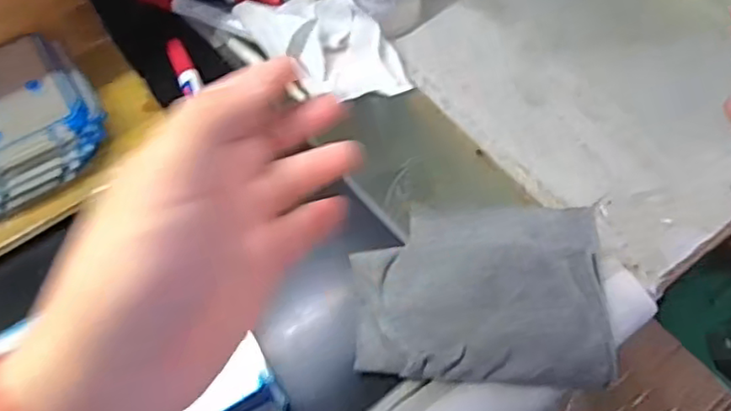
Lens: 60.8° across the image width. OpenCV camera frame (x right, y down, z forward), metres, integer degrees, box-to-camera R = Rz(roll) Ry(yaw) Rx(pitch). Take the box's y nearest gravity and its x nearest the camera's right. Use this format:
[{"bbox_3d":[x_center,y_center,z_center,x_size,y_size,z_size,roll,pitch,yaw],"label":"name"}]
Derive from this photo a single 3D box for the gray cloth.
[{"bbox_3d":[0.077,0.053,0.415,0.161,0.018,0.124,0,60,4],"label":"gray cloth"}]

